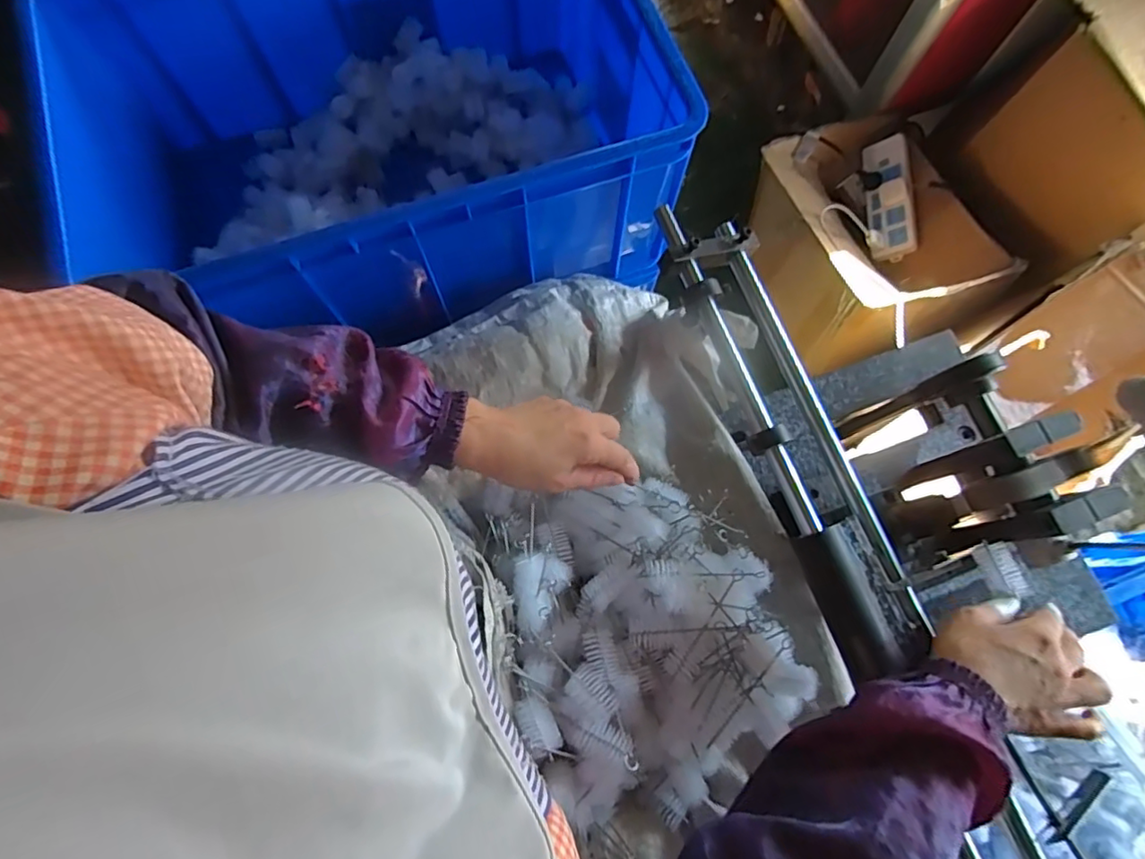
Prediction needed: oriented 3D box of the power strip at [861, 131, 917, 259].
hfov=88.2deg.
[{"bbox_3d":[0.603,-0.441,1.126,0.079,0.024,0.236,-9,78,42],"label":"power strip"}]

